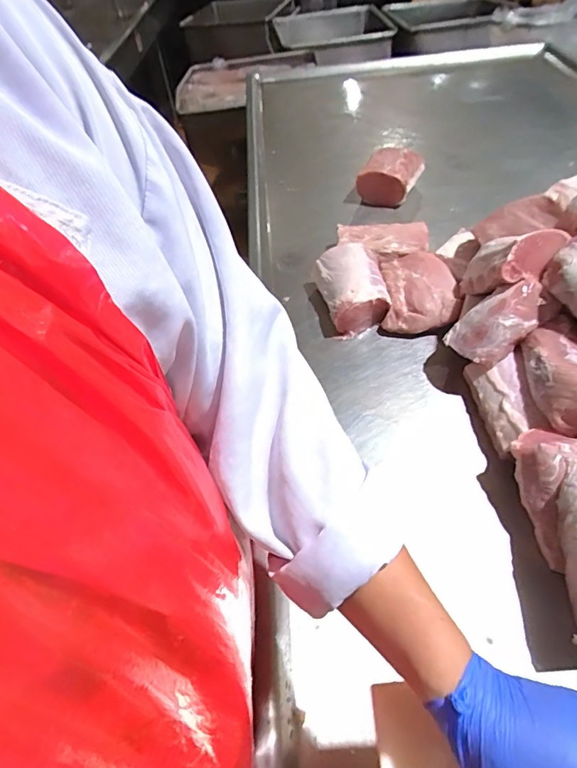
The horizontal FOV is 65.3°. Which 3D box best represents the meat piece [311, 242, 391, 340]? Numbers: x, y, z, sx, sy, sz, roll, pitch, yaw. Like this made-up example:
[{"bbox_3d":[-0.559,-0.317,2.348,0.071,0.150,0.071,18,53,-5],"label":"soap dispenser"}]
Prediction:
[{"bbox_3d":[0.119,-0.177,0.833,0.116,0.085,0.170,-11,50,-3],"label":"meat piece"}]

